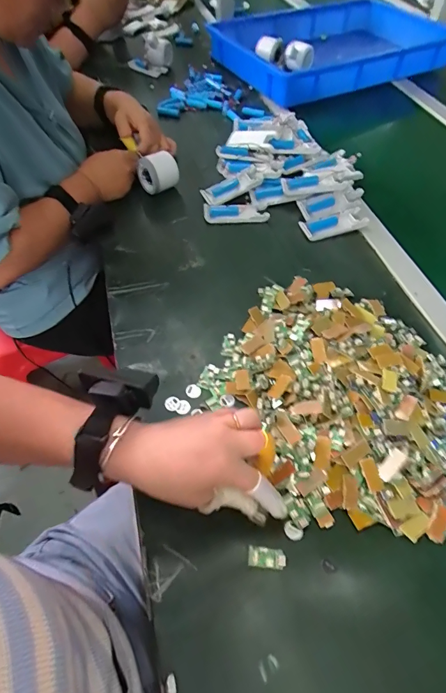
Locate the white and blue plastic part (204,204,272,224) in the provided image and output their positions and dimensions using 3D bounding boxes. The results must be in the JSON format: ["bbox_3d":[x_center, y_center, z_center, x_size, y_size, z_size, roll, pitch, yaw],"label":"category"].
[{"bbox_3d":[0.022,-0.224,0.624,0.106,0.010,0.047,0,55,0],"label":"white and blue plastic part"}]

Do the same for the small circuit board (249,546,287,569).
[{"bbox_3d":[0.039,0.186,0.329,0.032,0.006,0.015,5,55,4],"label":"small circuit board"}]

